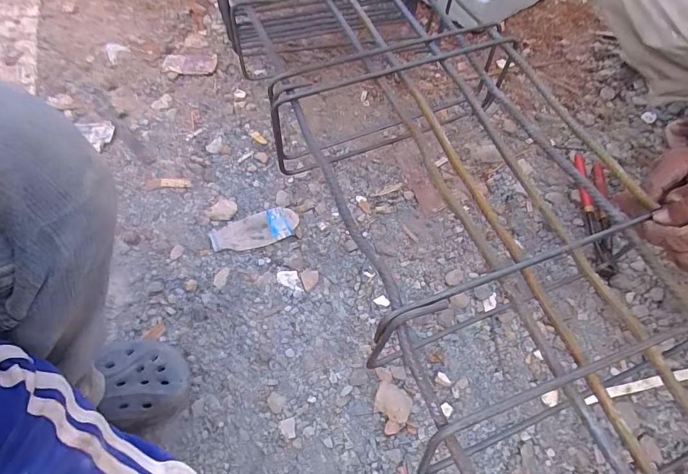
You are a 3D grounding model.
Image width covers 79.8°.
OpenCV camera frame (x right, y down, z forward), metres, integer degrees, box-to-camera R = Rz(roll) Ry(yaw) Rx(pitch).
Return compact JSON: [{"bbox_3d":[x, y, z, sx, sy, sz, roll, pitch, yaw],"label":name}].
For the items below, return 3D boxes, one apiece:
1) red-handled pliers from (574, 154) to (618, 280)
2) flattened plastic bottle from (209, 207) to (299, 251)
[{"bbox_3d":[0.413,-0.046,0.678,0.049,0.028,0.231,8,59,5],"label":"red-handled pliers"},{"bbox_3d":[-0.144,-0.013,0.666,0.139,0.010,0.065,-18,60,-11],"label":"flattened plastic bottle"}]

